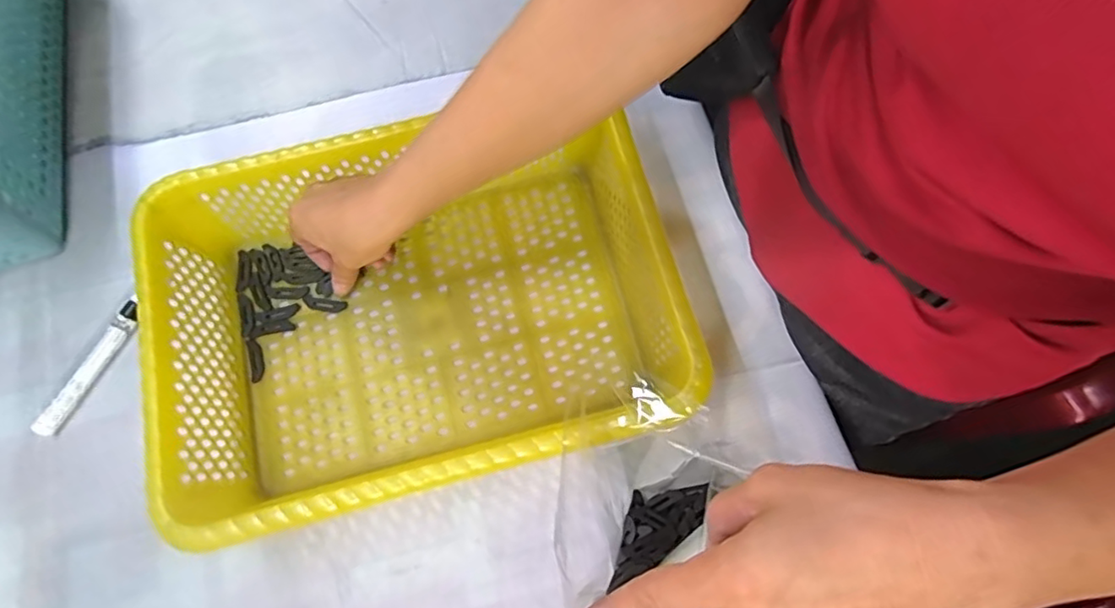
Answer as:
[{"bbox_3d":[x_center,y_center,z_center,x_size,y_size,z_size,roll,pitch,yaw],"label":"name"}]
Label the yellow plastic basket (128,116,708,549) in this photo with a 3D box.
[{"bbox_3d":[-0.098,0.003,0.422,0.341,0.095,0.247,-14,74,-4],"label":"yellow plastic basket"}]

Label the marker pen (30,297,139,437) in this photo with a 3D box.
[{"bbox_3d":[-0.360,0.048,0.450,0.016,0.013,0.114,28,75,8],"label":"marker pen"}]

